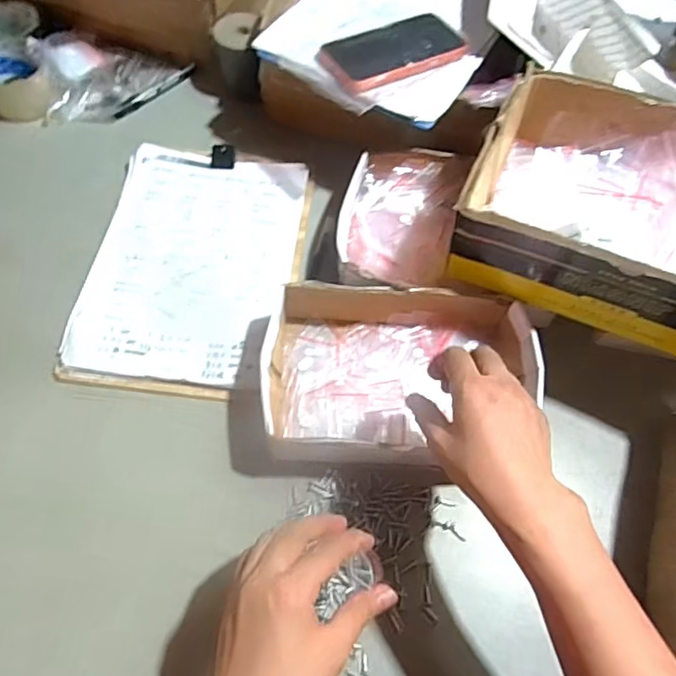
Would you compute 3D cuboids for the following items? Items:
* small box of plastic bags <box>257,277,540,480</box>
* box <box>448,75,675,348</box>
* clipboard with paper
[{"bbox_3d":[0.058,0.037,0.535,0.250,0.059,0.174,5,63,0],"label":"small box of plastic bags"},{"bbox_3d":[0.284,-0.123,0.537,0.304,0.100,0.221,23,64,9],"label":"box"},{"bbox_3d":[-0.154,-0.086,0.612,0.215,0.014,0.302,7,63,1],"label":"clipboard with paper"}]

